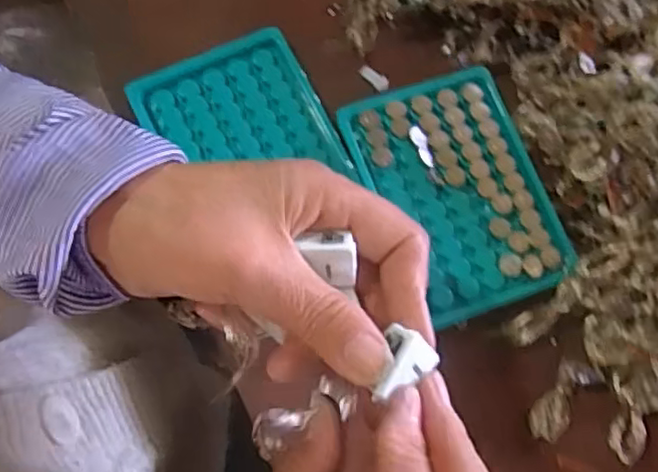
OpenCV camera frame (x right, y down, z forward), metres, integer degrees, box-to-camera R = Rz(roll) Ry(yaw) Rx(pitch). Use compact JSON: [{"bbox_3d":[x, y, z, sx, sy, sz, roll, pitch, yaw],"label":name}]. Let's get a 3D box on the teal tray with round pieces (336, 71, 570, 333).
[{"bbox_3d":[0.073,-0.025,0.359,0.092,0.011,0.132,-19,77,-9],"label":"teal tray with round pieces"}]

